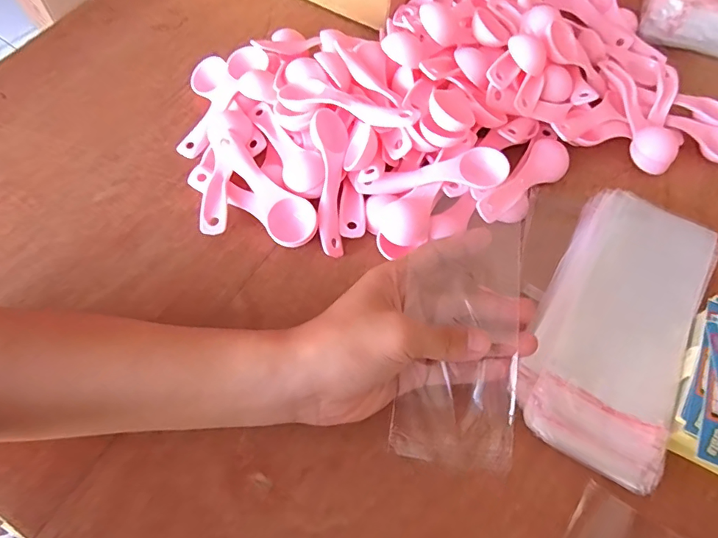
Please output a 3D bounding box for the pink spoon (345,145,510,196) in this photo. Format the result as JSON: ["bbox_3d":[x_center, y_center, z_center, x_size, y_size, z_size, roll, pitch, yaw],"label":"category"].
[{"bbox_3d":[0.054,-0.075,0.359,0.116,0.016,0.031,-2,63,-3],"label":"pink spoon"}]

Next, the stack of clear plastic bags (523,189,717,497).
[{"bbox_3d":[0.184,0.036,0.333,0.096,0.027,0.208,29,66,12],"label":"stack of clear plastic bags"}]

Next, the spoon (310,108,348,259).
[{"bbox_3d":[-0.023,-0.068,0.360,0.029,0.022,0.115,1,81,-2],"label":"spoon"}]

